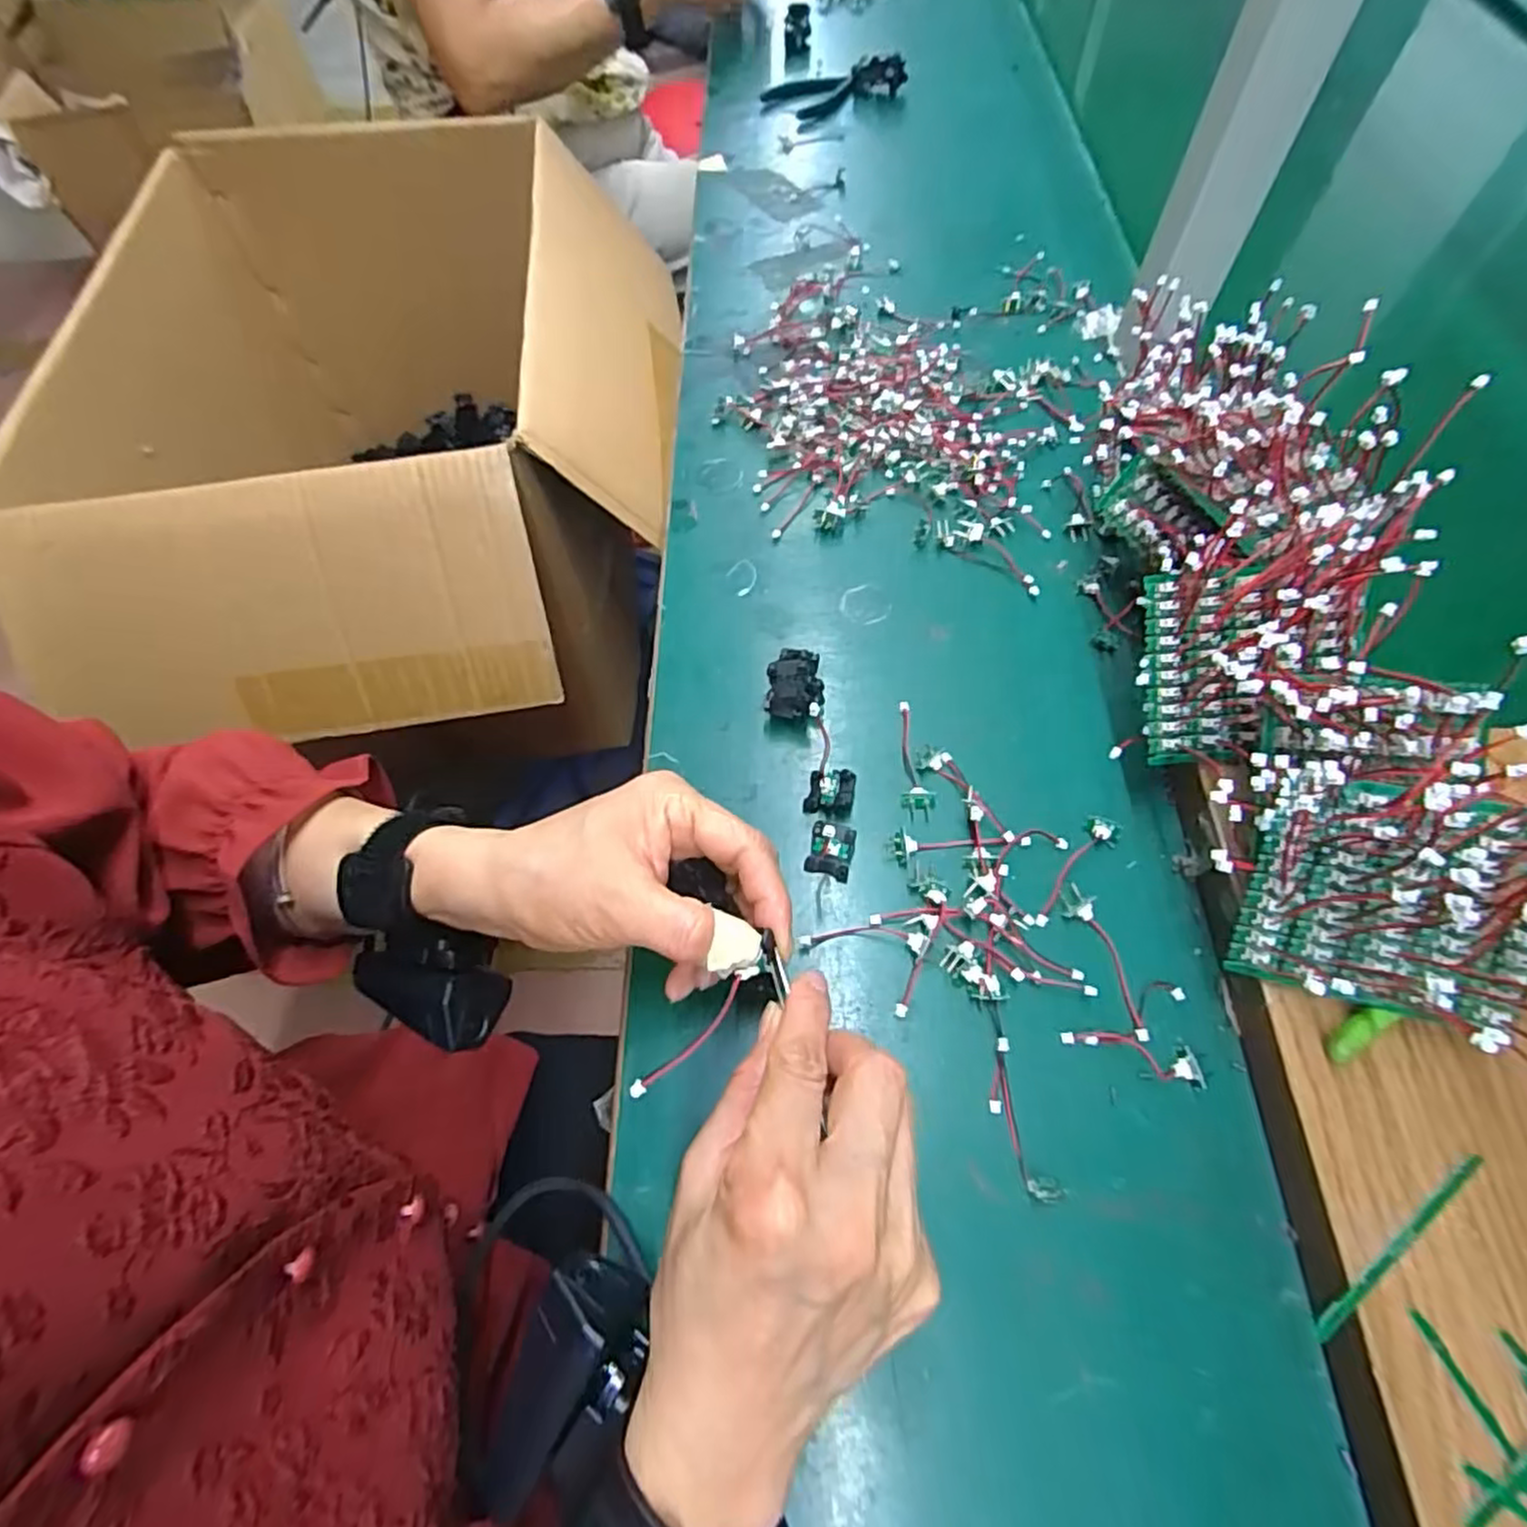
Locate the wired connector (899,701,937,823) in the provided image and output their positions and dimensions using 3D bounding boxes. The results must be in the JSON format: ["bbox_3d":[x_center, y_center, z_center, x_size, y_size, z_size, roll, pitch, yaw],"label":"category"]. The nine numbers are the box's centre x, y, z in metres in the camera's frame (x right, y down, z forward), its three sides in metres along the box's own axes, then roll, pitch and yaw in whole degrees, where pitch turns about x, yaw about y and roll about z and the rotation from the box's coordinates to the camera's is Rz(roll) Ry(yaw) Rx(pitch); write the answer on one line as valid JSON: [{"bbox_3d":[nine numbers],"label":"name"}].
[{"bbox_3d":[0.077,-0.002,0.362,0.016,0.005,0.066,2,62,3],"label":"wired connector"}]

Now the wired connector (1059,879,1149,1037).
[{"bbox_3d":[0.145,0.084,0.309,0.015,0.004,0.067,-10,64,-2],"label":"wired connector"}]

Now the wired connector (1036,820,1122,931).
[{"bbox_3d":[0.141,0.048,0.328,0.015,0.004,0.063,36,69,19],"label":"wired connector"}]

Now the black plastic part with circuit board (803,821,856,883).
[{"bbox_3d":[0.032,0.040,0.339,0.021,0.012,0.024,12,63,8],"label":"black plastic part with circuit board"}]

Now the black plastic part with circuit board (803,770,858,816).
[{"bbox_3d":[0.033,0.014,0.353,0.023,0.011,0.021,9,62,7],"label":"black plastic part with circuit board"}]

